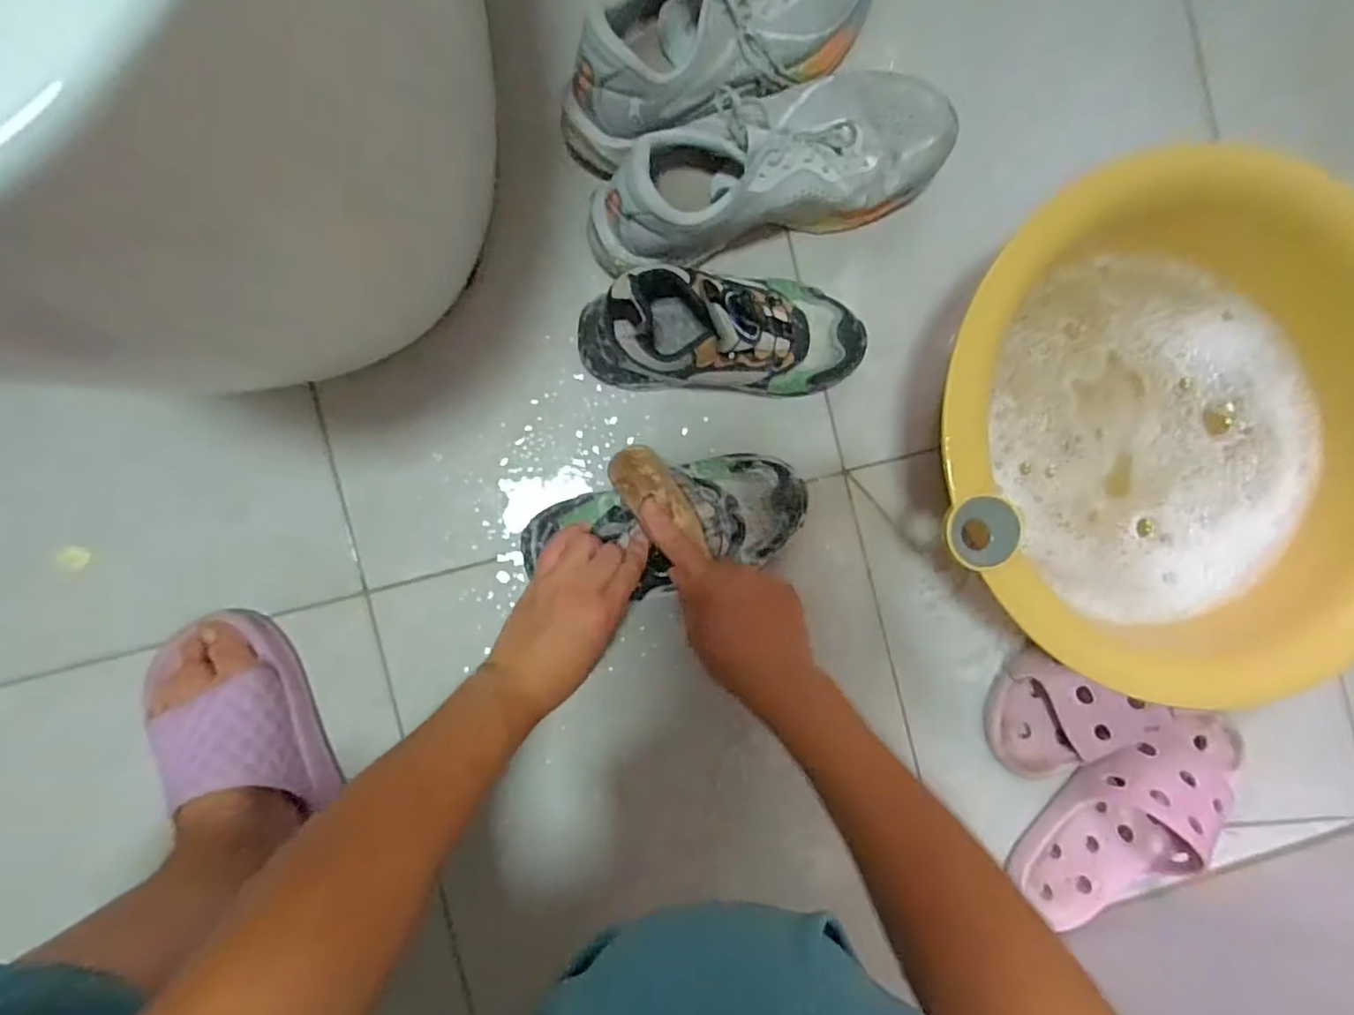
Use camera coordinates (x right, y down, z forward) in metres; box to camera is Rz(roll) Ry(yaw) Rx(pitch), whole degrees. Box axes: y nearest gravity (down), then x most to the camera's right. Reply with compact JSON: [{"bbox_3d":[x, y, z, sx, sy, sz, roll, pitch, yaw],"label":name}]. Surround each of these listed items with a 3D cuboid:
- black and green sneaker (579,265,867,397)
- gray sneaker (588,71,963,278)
[{"bbox_3d":[0.039,-0.135,0.496,0.224,0.101,0.089,-2,91,-6],"label":"black and green sneaker"},{"bbox_3d":[0.070,-0.258,0.496,0.282,0.108,0.104,-21,93,-5],"label":"gray sneaker"}]

